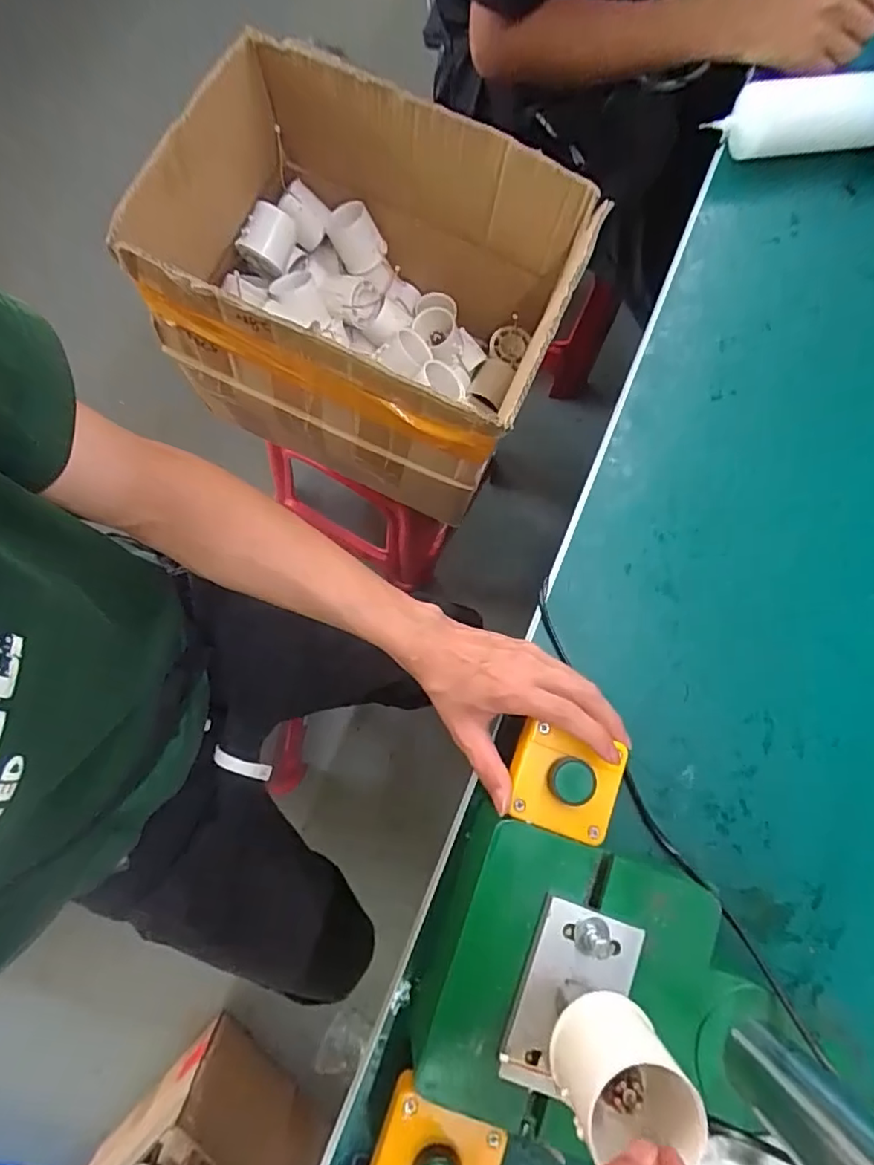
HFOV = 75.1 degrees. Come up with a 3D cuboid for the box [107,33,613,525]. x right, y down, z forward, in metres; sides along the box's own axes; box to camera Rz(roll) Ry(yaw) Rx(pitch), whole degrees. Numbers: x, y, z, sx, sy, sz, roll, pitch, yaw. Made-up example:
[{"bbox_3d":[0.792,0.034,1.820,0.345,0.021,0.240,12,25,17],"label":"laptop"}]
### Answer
[{"bbox_3d":[-0.075,-0.304,0.624,0.386,0.262,0.300,26,79,-1],"label":"box"}]

